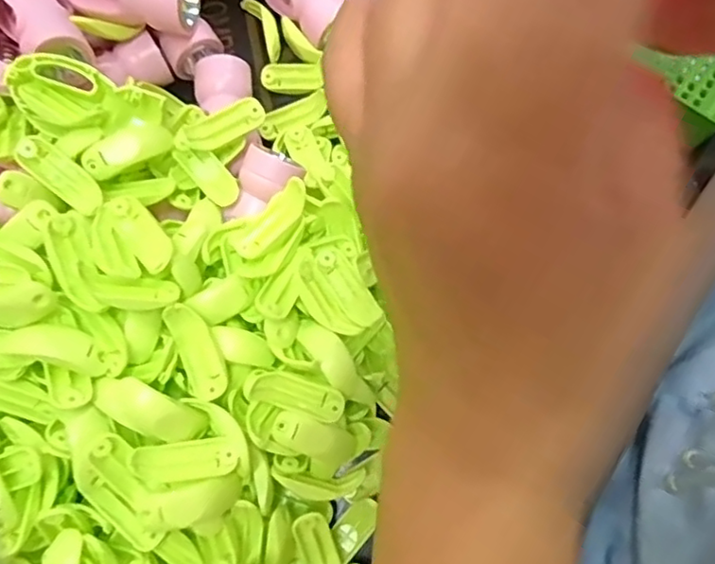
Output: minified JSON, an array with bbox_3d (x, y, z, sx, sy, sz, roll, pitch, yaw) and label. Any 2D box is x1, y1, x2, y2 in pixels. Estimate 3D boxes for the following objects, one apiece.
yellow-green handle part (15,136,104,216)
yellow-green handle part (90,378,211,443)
[{"bbox_3d":[-0.127,-0.046,0.266,0.041,0.009,0.015,42,79,-11],"label":"yellow-green handle part"},{"bbox_3d":[-0.084,0.052,0.251,0.046,0.010,0.018,26,76,-12],"label":"yellow-green handle part"}]

